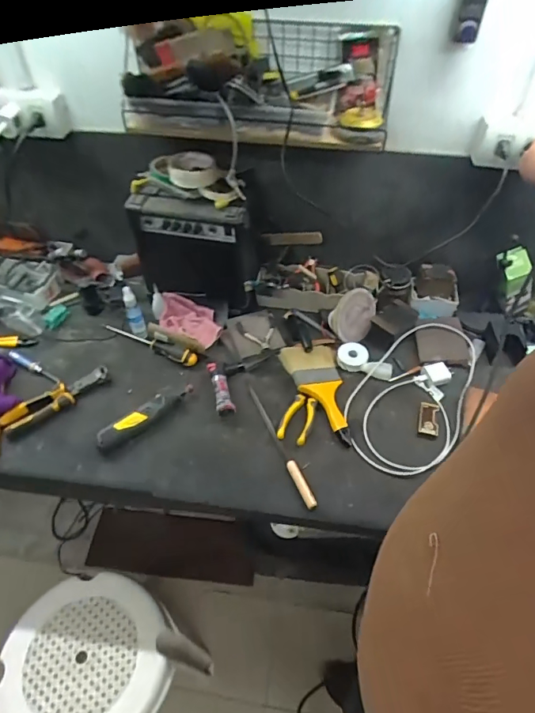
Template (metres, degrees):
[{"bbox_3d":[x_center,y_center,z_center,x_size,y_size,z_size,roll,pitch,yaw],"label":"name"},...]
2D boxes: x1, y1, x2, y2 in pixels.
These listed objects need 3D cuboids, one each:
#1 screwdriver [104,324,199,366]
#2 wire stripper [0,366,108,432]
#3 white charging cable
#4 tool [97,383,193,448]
[{"bbox_3d":[-0.255,-0.031,0.972,0.237,0.026,0.027,20,54,16],"label":"screwdriver"},{"bbox_3d":[-0.406,0.082,0.883,0.206,0.022,0.043,-30,57,-22],"label":"wire stripper"},{"bbox_3d":[0.287,0.054,0.901,0.204,0.021,0.383,21,54,16],"label":"white charging cable"},{"bbox_3d":[-0.226,0.108,0.853,0.202,0.035,0.044,-34,58,-24],"label":"tool"}]

